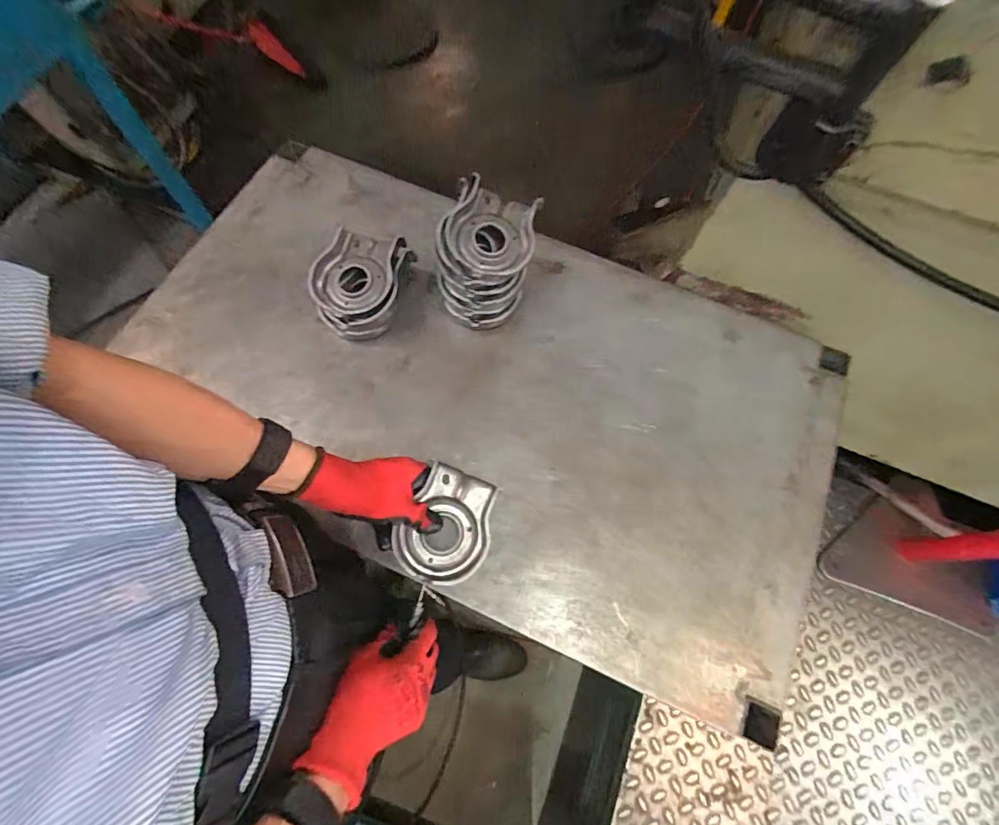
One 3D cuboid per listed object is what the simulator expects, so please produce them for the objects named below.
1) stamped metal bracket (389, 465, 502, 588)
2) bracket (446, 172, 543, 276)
[{"bbox_3d":[-0.056,0.126,0.504,0.092,0.023,0.125,27,71,8],"label":"stamped metal bracket"},{"bbox_3d":[-0.008,-0.229,0.566,0.104,0.034,0.124,10,70,1],"label":"bracket"}]

